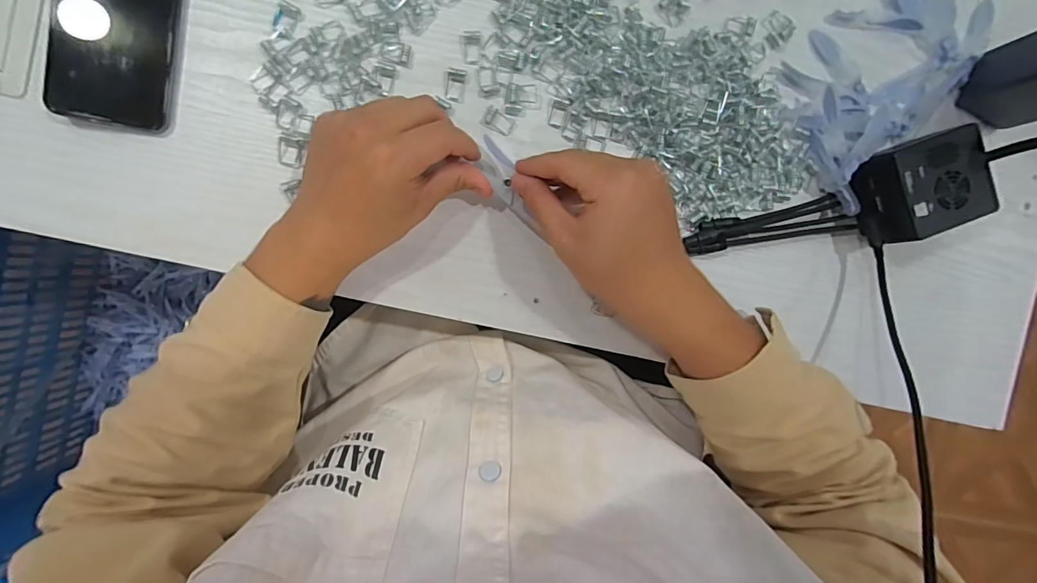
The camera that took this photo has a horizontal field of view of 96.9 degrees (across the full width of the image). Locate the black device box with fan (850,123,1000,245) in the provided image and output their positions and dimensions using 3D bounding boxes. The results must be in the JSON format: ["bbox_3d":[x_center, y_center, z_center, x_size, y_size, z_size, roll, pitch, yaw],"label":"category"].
[{"bbox_3d":[0.324,-0.085,0.375,0.087,0.048,0.073,-20,94,-5],"label":"black device box with fan"}]

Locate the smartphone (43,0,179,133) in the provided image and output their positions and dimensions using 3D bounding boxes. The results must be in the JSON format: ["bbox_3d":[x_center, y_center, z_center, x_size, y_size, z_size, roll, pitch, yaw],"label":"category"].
[{"bbox_3d":[-0.285,-0.202,0.324,0.075,0.014,0.162,8,92,-6],"label":"smartphone"}]

